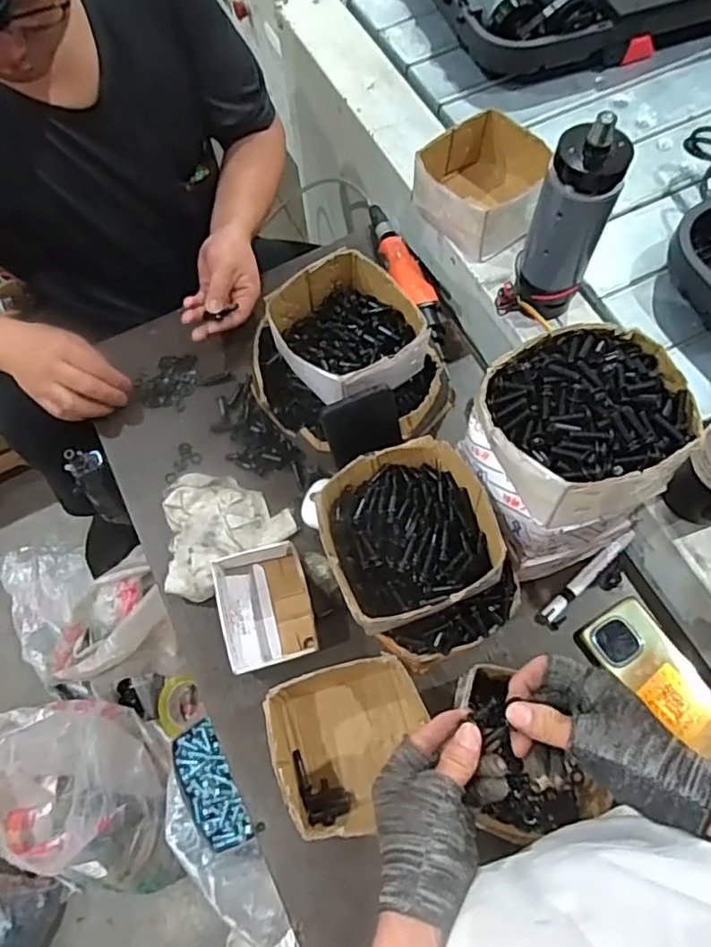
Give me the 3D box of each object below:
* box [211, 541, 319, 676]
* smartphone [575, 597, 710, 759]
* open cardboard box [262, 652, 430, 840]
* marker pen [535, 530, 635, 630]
[{"bbox_3d":[-0.092,0.139,0.657,0.097,0.061,0.128,-13,67,-3],"label":"box"},{"bbox_3d":[0.311,0.213,0.637,0.090,0.017,0.162,-25,64,-18],"label":"smartphone"},{"bbox_3d":[-0.001,0.261,0.606,0.153,0.078,0.138,-14,67,-3],"label":"open cardboard box"},{"bbox_3d":[0.252,0.115,0.684,0.023,0.016,0.142,43,80,12],"label":"marker pen"}]

